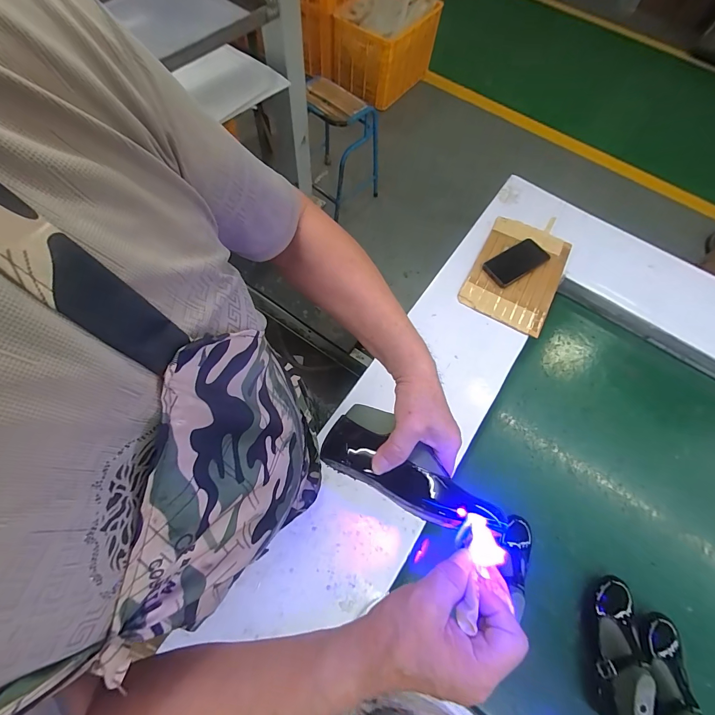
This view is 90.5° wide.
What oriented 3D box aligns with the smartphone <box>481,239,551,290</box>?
[{"bbox_3d":[0.385,-0.230,0.852,0.174,0.009,0.076,-32,72,-16],"label":"smartphone"}]

